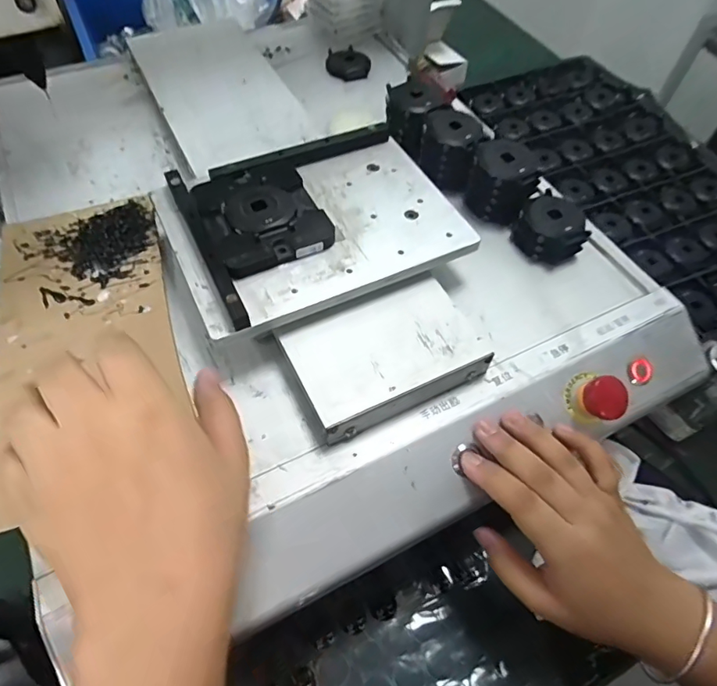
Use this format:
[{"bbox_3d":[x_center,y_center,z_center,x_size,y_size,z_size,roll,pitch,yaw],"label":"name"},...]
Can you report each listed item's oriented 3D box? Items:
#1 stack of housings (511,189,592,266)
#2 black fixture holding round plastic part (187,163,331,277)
[{"bbox_3d":[0.157,-0.091,0.399,0.047,0.032,0.051,-35,66,-23],"label":"stack of housings"},{"bbox_3d":[-0.068,-0.092,0.349,0.079,0.012,0.092,-22,61,-17],"label":"black fixture holding round plastic part"}]

